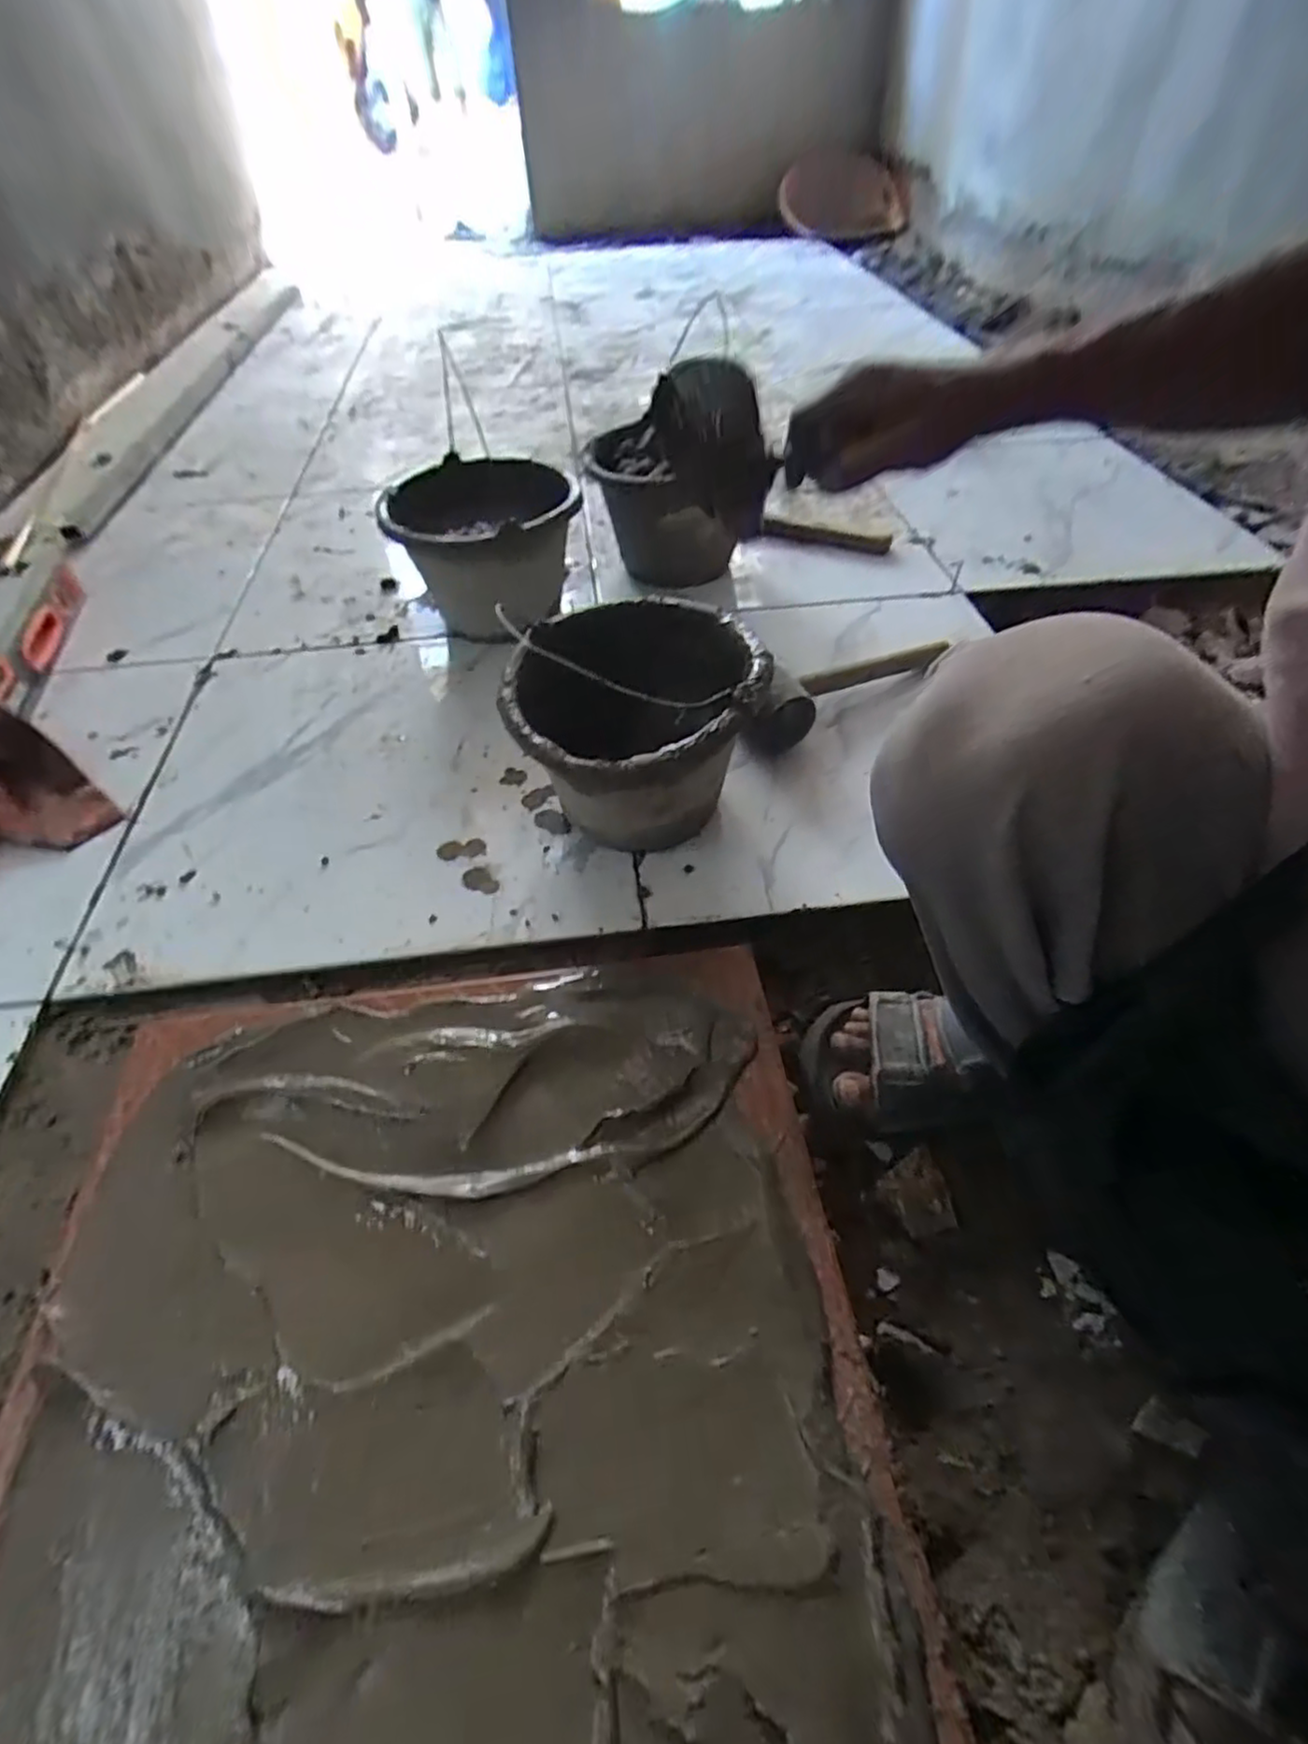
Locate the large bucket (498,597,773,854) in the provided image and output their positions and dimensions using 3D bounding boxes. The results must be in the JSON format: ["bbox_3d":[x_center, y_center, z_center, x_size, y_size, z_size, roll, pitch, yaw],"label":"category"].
[{"bbox_3d":[-0.013,-0.125,0.651,0.223,0.164,0.213,0,50,1],"label":"large bucket"}]

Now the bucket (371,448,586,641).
[{"bbox_3d":[-0.211,-0.424,0.908,0.225,0.157,0.257,-5,50,-3],"label":"bucket"}]

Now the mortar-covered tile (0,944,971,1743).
[{"bbox_3d":[-0.127,0.276,0.416,0.486,0.017,0.489,-7,51,-5],"label":"mortar-covered tile"}]

